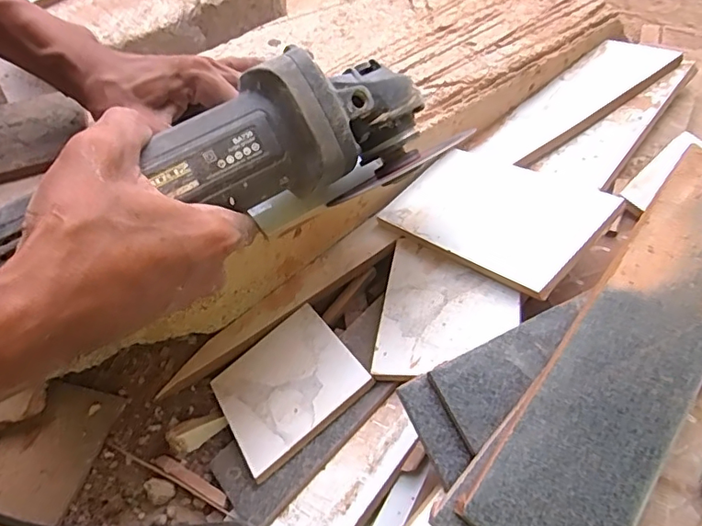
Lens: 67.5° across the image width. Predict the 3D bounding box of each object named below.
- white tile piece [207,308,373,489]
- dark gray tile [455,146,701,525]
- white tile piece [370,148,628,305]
[{"bbox_3d":[-0.043,0.081,0.354,0.091,0.007,0.089,-39,44,-8],"label":"white tile piece"},{"bbox_3d":[0.164,0.037,0.289,0.068,0.016,0.287,34,63,22],"label":"dark gray tile"},{"bbox_3d":[0.103,-0.037,0.371,0.099,0.012,0.144,-42,44,-18],"label":"white tile piece"}]

